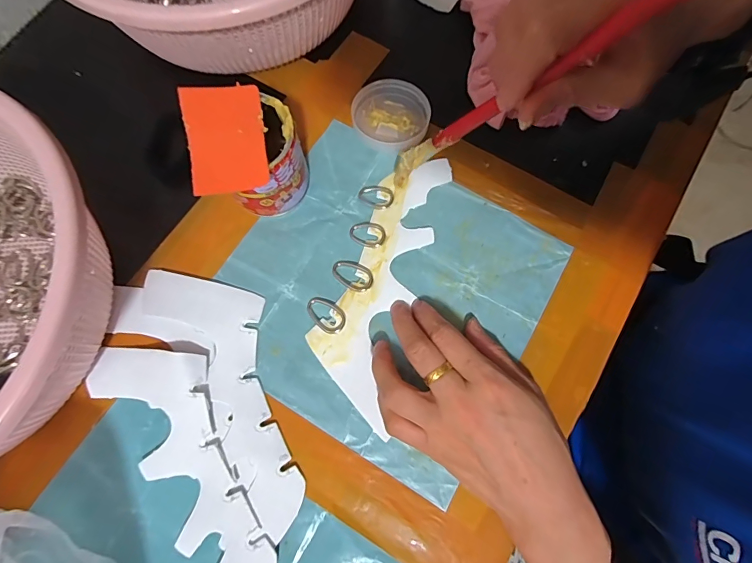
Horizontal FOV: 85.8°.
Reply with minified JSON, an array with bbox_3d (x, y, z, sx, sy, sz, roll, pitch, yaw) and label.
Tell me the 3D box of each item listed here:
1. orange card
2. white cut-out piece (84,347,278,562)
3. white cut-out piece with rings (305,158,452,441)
[{"bbox_3d":[-0.100,-0.097,0.270,0.050,0.004,0.079,-9,77,-8],"label":"orange card"},{"bbox_3d":[-0.127,0.125,0.279,0.073,0.008,0.203,-36,77,-1],"label":"white cut-out piece"},{"bbox_3d":[0.002,-0.004,0.316,0.071,0.009,0.210,18,76,4],"label":"white cut-out piece with rings"}]

